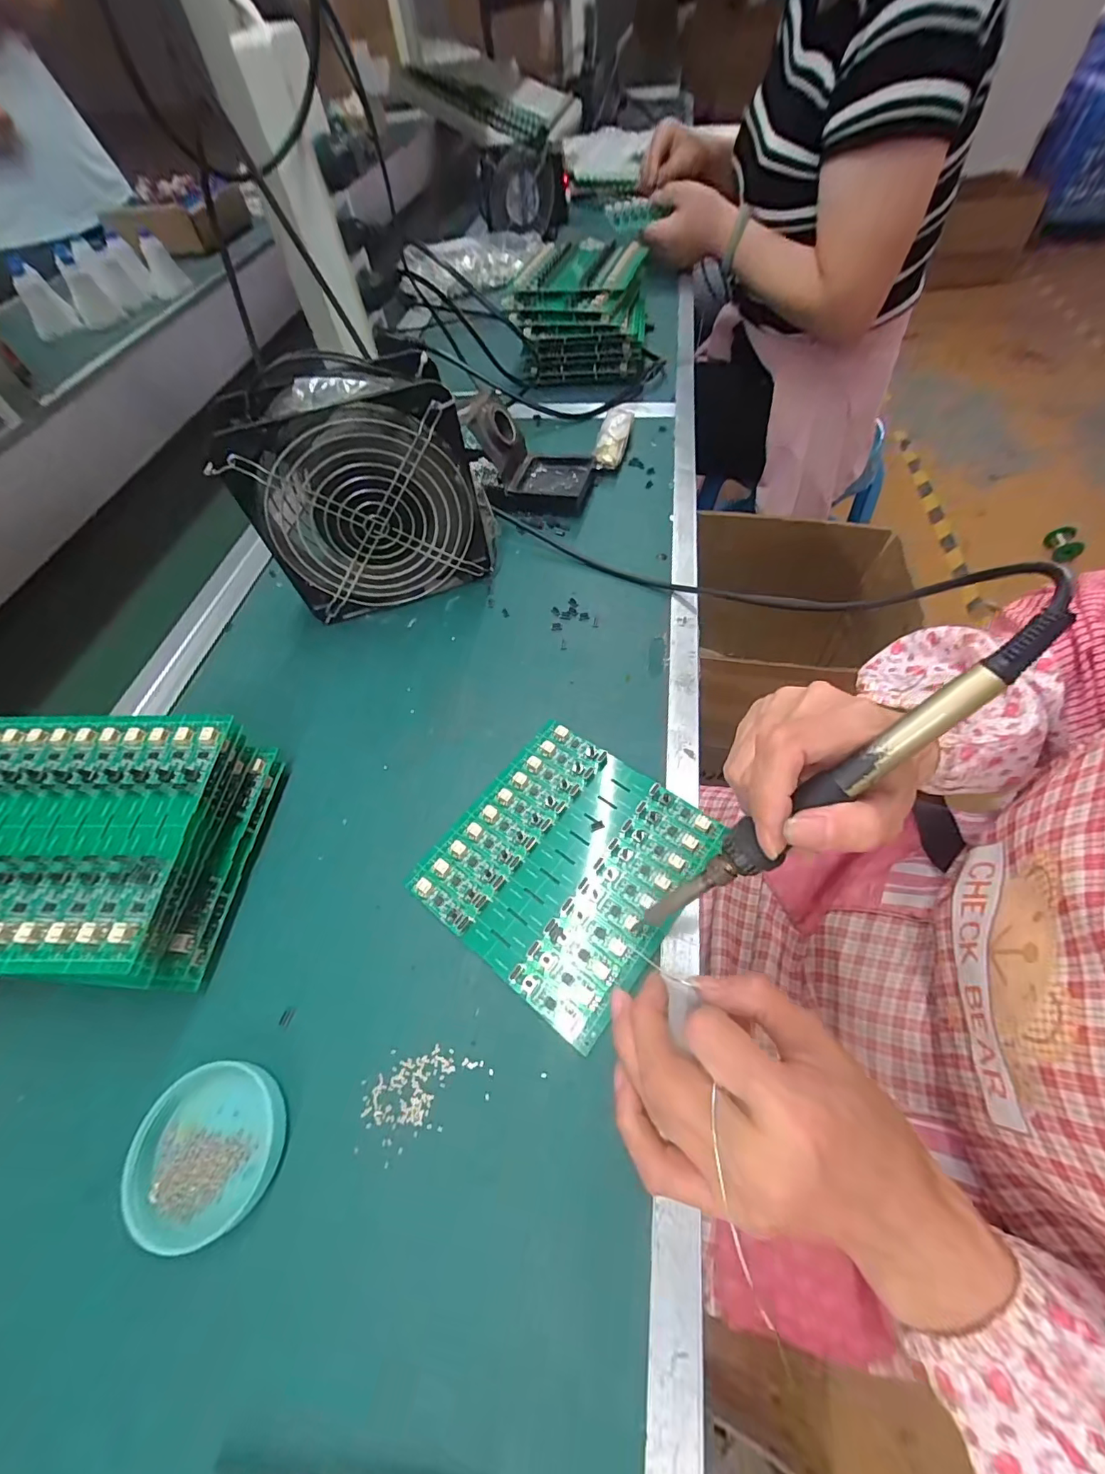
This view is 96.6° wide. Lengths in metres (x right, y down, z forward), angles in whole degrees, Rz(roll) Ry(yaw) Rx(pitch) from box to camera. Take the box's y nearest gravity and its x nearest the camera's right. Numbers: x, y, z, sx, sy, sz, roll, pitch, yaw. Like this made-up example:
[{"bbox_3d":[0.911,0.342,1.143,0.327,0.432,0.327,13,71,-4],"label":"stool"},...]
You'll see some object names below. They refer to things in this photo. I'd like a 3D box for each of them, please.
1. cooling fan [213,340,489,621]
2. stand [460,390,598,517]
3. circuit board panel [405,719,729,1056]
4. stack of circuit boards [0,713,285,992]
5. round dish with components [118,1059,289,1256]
[{"bbox_3d":[-0.132,-0.176,0.363,0.156,0.154,0.058,-18,58,-4],"label":"cooling fan"},{"bbox_3d":[-0.021,-0.259,0.448,0.113,0.069,0.083,4,59,7],"label":"stand"},{"bbox_3d":[0.008,0.068,0.285,0.131,0.005,0.140,32,67,24],"label":"circuit board panel"},{"bbox_3d":[-0.254,0.059,0.276,0.140,0.068,0.139,0,58,7],"label":"stack of circuit boards"},{"bbox_3d":[-0.159,0.187,0.225,0.064,0.016,0.062,-2,58,4],"label":"round dish with components"}]

